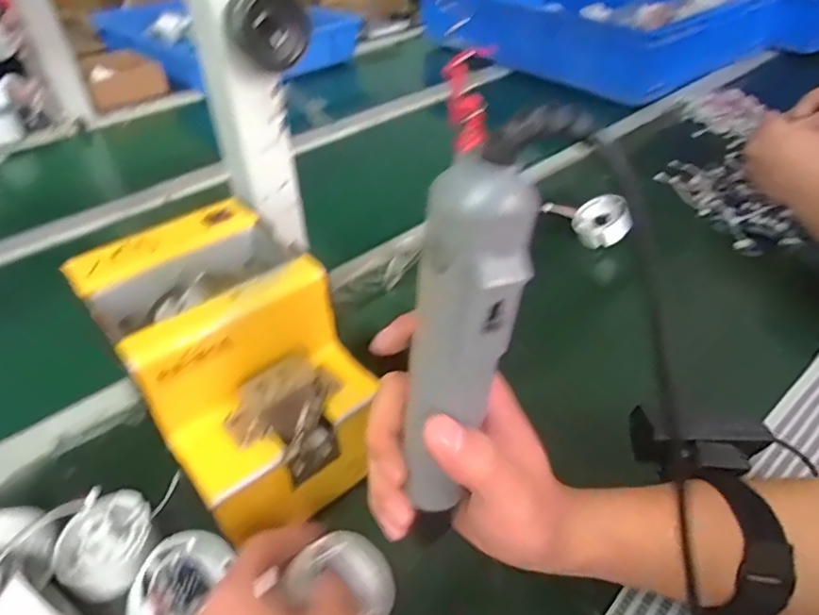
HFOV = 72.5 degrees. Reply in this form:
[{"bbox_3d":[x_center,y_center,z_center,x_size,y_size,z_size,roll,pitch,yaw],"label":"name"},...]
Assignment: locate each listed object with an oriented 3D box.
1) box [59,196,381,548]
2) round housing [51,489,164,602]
[{"bbox_3d":[-0.110,0.039,0.369,0.125,0.127,0.187,-30,47,-29],"label":"box"},{"bbox_3d":[-0.189,0.148,0.351,0.057,0.035,0.055,-33,49,-32],"label":"round housing"}]

